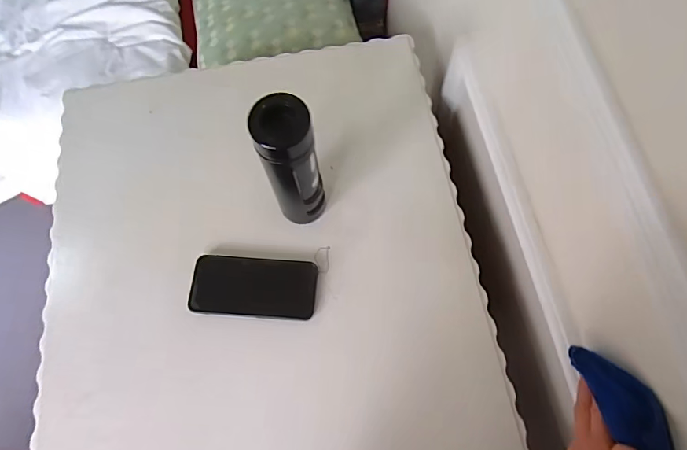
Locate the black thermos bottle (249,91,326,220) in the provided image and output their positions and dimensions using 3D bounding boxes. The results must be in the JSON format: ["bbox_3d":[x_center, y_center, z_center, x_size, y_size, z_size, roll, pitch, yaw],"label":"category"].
[{"bbox_3d":[-0.061,-0.067,0.539,0.063,0.211,0.068,0,70,0],"label":"black thermos bottle"}]

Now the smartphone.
[{"bbox_3d":[-0.119,0.083,0.590,0.163,0.013,0.078,5,78,0],"label":"smartphone"}]

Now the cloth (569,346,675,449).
[{"bbox_3d":[0.253,0.168,0.396,0.039,0.053,0.139,-13,52,-5],"label":"cloth"}]

